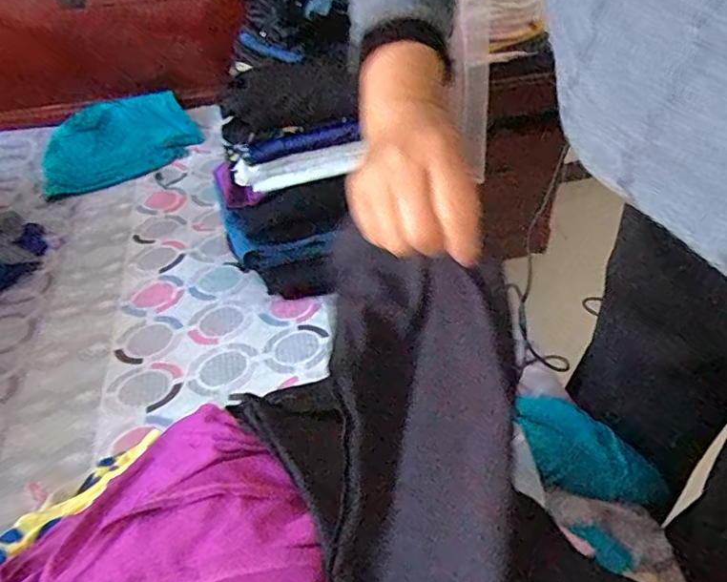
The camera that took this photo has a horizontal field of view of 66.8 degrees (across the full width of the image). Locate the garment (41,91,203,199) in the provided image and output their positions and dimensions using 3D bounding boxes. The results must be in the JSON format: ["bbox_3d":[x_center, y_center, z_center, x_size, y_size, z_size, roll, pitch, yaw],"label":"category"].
[{"bbox_3d":[-0.555,-0.345,1.248,0.347,0.093,0.214,-19,45,-18],"label":"garment"}]

